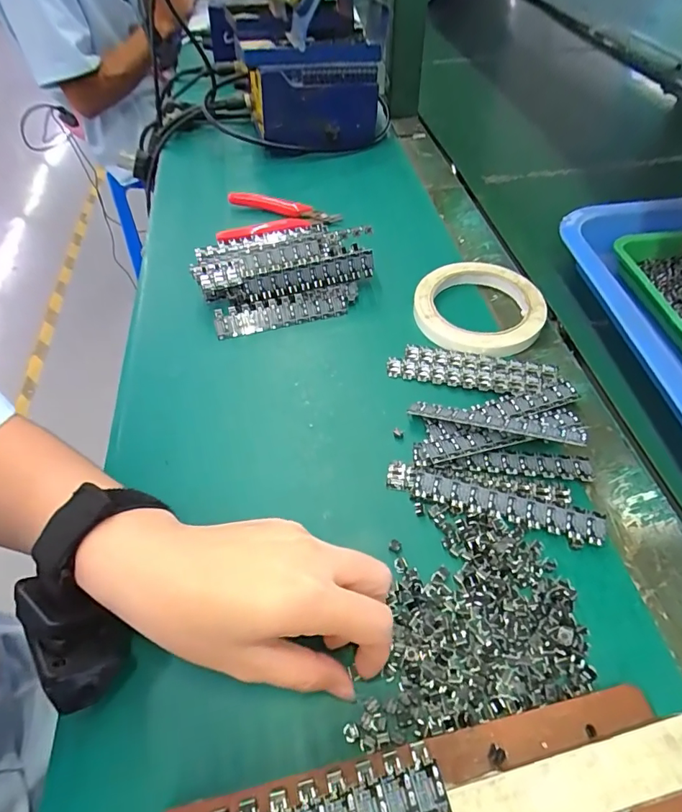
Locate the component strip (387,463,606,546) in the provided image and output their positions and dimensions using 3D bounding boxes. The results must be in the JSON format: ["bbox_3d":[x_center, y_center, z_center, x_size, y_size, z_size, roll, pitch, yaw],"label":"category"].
[{"bbox_3d":[0.089,0.057,0.278,0.125,0.006,0.020,15,54,15],"label":"component strip"}]

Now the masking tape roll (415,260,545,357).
[{"bbox_3d":[0.114,-0.083,0.383,0.099,0.014,0.105,-2,51,2],"label":"masking tape roll"}]

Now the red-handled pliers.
[{"bbox_3d":[-0.062,-0.195,0.481,0.119,0.013,0.077,2,51,5],"label":"red-handled pliers"}]

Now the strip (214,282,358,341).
[{"bbox_3d":[-0.044,-0.080,0.389,0.119,0.018,0.021,-13,52,-6],"label":"strip"}]

